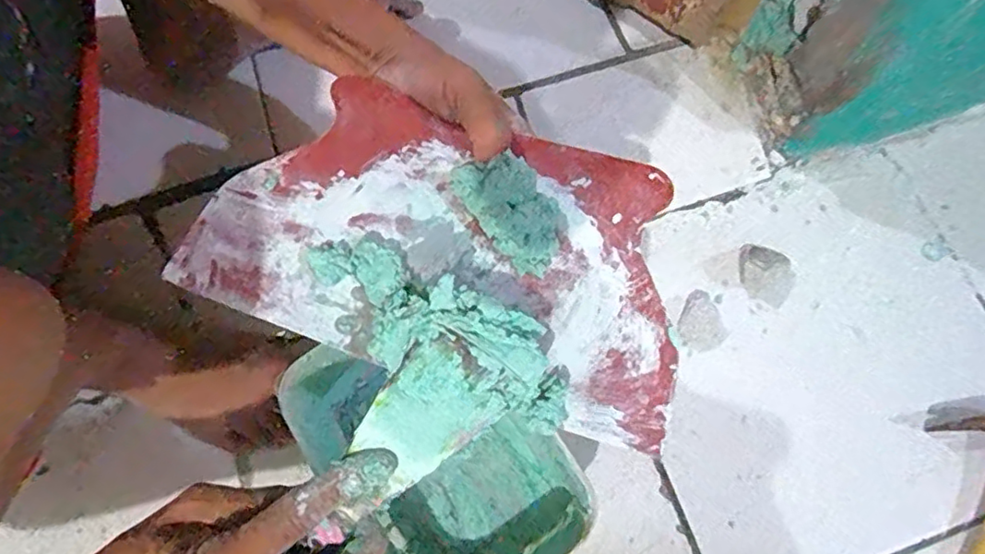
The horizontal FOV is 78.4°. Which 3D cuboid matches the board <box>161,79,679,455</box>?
[{"bbox_3d":[-0.012,-0.021,0.274,0.205,0.027,0.139,18,59,-4],"label":"board"}]

